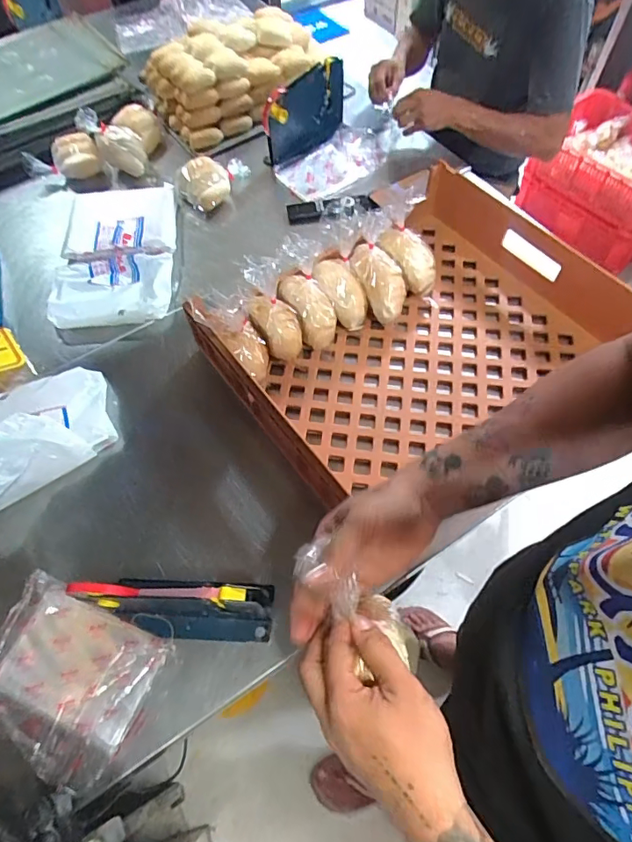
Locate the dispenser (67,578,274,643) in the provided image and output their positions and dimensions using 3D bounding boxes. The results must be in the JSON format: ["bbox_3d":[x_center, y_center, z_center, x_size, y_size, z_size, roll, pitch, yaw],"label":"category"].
[{"bbox_3d":[-0.162,0.216,0.584,0.208,0.145,0.072,2,62,3],"label":"dispenser"}]

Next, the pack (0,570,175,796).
[{"bbox_3d":[-0.310,0.305,0.589,0.213,0.042,0.168,24,65,14],"label":"pack"}]

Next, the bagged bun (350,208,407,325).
[{"bbox_3d":[0.104,-0.247,0.792,0.080,0.061,0.172,-17,104,-7],"label":"bagged bun"}]

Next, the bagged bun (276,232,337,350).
[{"bbox_3d":[-0.015,-0.204,0.783,0.073,0.183,0.082,-22,26,-10],"label":"bagged bun"}]

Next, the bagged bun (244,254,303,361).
[{"bbox_3d":[-0.066,-0.171,0.751,0.069,0.170,0.063,-29,32,-13],"label":"bagged bun"}]

